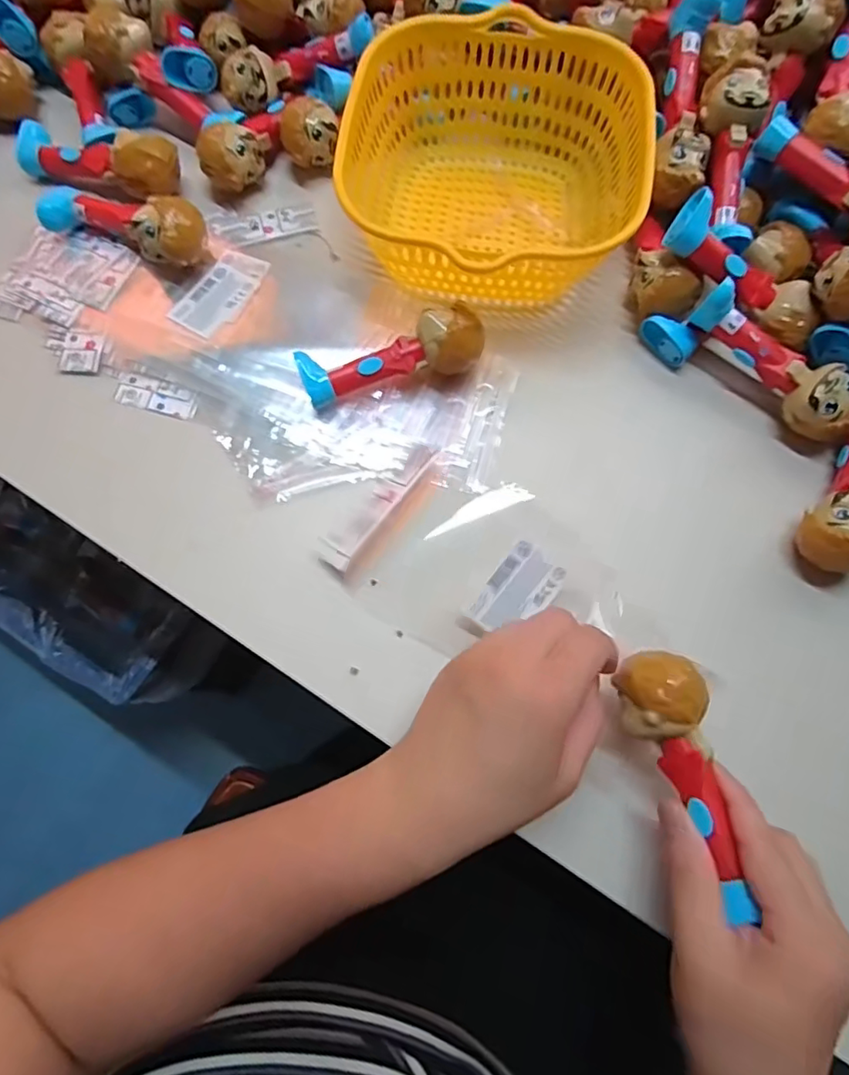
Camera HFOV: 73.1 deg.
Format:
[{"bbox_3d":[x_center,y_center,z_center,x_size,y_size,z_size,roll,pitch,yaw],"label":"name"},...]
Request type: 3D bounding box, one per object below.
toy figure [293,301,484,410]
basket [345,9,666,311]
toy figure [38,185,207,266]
[{"bbox_3d":[-0.022,-0.116,0.379,0.121,0.040,0.045,-21,74,-6],"label":"toy figure"},{"bbox_3d":[0.046,-0.248,0.399,0.187,0.082,0.202,11,73,4],"label":"basket"},{"bbox_3d":[-0.216,-0.227,0.408,0.125,0.039,0.039,19,74,6],"label":"toy figure"}]

